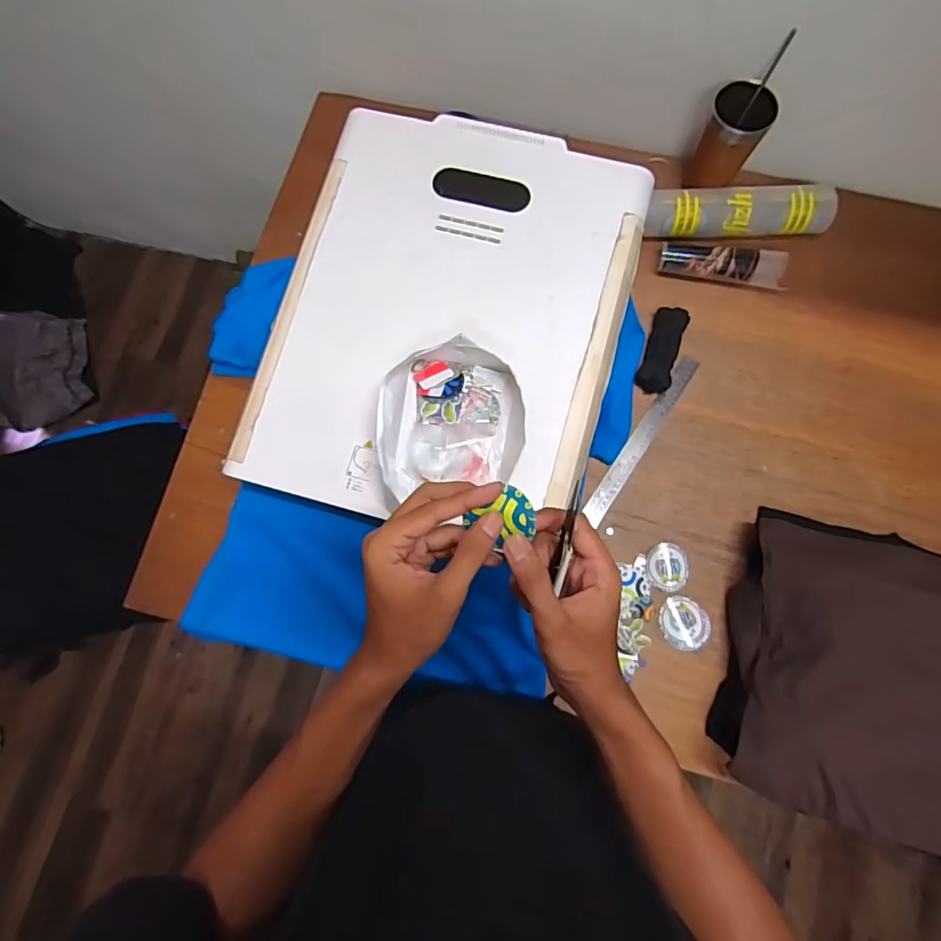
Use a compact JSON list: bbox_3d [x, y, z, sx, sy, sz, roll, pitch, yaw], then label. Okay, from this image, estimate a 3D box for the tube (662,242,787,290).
[{"bbox_3d":[0.373,-0.303,0.763,0.179,0.051,0.042,8,80,2],"label":"tube"}]

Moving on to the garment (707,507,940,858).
[{"bbox_3d":[0.591,0.279,0.624,0.528,0.093,0.351,16,80,4],"label":"garment"}]

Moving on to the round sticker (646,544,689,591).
[{"bbox_3d":[0.272,0.133,0.706,0.054,0.006,0.064,4,80,2],"label":"round sticker"}]

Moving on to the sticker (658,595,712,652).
[{"bbox_3d":[0.291,0.206,0.690,0.065,0.005,0.069,0,80,1],"label":"sticker"}]

